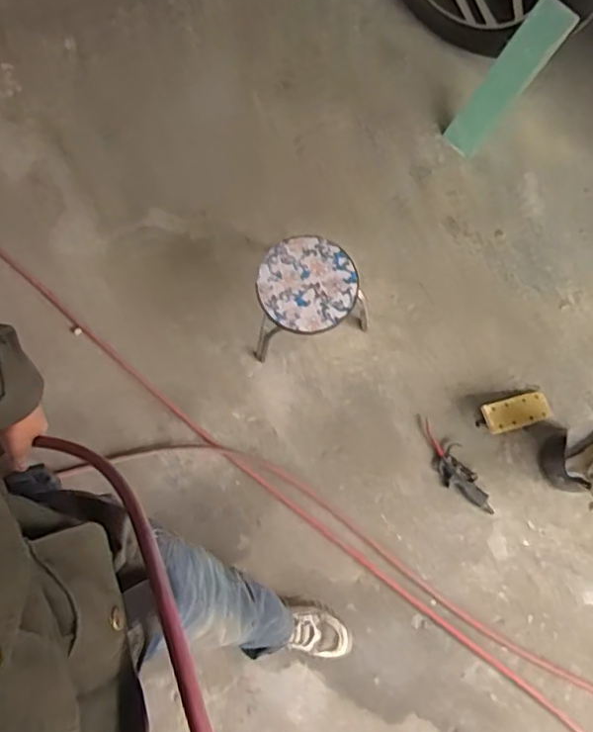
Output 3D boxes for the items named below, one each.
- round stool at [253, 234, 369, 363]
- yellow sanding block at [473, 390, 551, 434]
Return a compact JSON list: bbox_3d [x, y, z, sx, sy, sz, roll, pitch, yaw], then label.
[{"bbox_3d":[0.035,-0.167,1.488,0.262,0.241,0.243,0,77,-2],"label":"round stool"},{"bbox_3d":[0.556,0.122,1.506,0.202,0.058,0.080,-13,75,-21],"label":"yellow sanding block"}]

